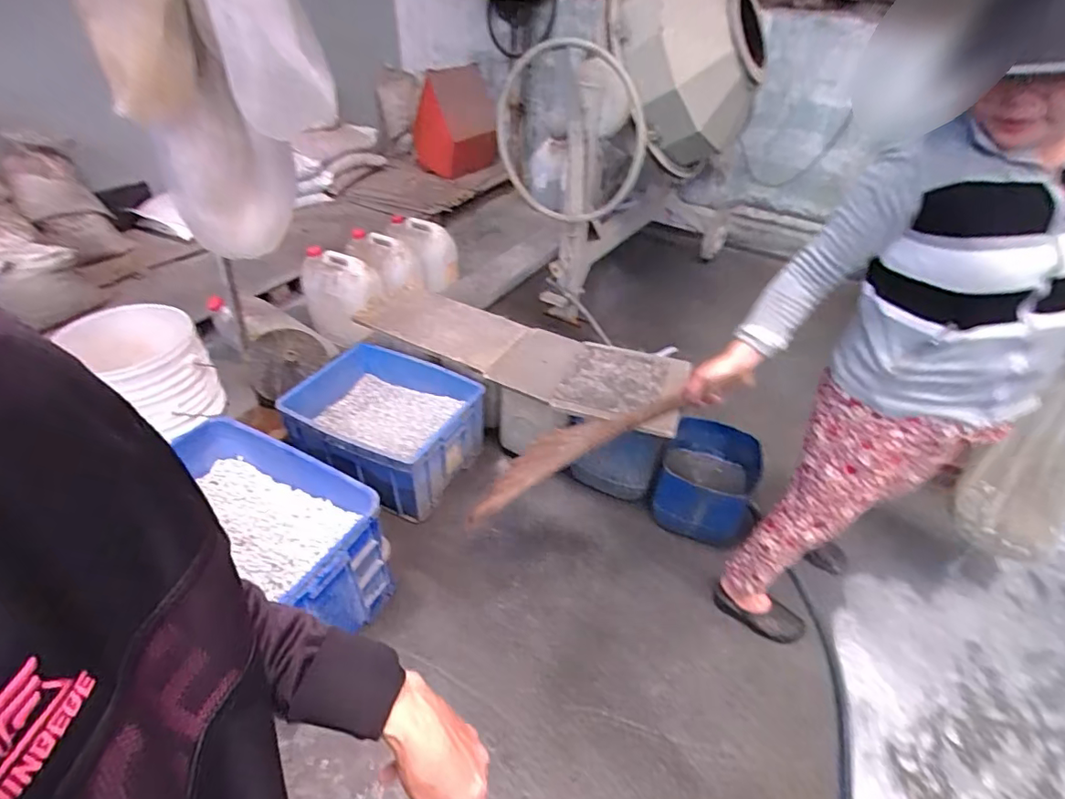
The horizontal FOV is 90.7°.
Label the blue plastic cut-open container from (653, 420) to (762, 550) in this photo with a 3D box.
[{"bbox_3d":[0.564,0.266,1.730,0.303,0.206,0.344,18,43,17],"label":"blue plastic cut-open container"}]

